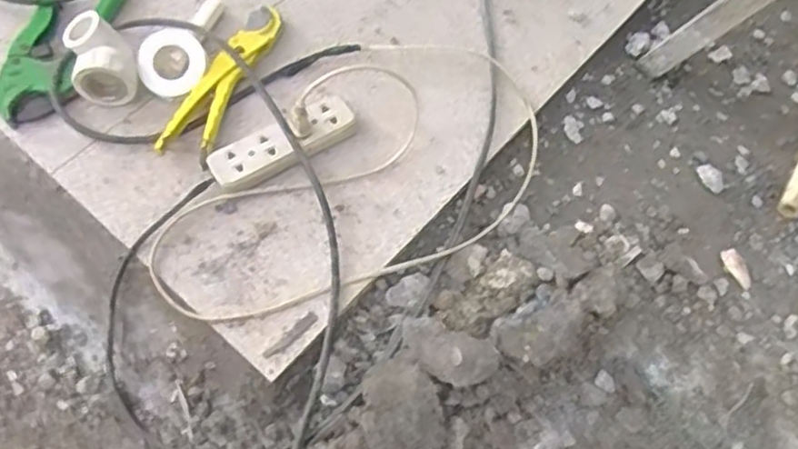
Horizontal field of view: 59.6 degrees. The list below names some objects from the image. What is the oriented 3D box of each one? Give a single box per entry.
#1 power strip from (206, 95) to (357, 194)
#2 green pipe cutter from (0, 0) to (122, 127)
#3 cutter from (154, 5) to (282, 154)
[{"bbox_3d":[-0.109,-0.076,0.669,0.147,0.028,0.042,-26,66,-16],"label":"power strip"},{"bbox_3d":[-0.359,-0.189,0.724,0.091,0.033,0.194,10,62,2],"label":"green pipe cutter"},{"bbox_3d":[-0.176,-0.151,0.708,0.048,0.022,0.196,22,63,8],"label":"cutter"}]

